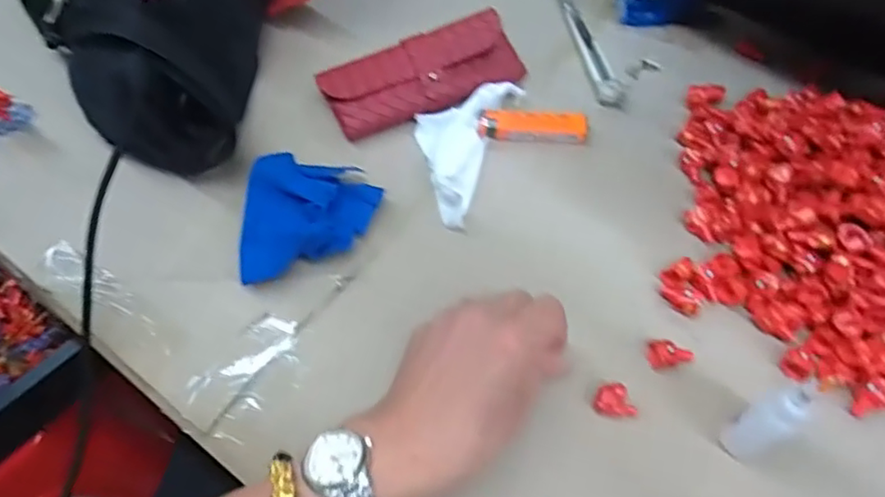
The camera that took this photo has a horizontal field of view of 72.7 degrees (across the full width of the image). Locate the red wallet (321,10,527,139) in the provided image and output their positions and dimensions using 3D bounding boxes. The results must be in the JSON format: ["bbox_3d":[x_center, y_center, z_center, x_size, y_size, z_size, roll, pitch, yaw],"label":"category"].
[{"bbox_3d":[-0.014,-0.138,0.480,0.155,0.034,0.065,-18,59,-10],"label":"red wallet"}]

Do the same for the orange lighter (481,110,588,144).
[{"bbox_3d":[0.069,-0.091,0.458,0.080,0.012,0.023,3,58,3],"label":"orange lighter"}]

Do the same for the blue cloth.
[{"bbox_3d":[-0.090,-0.022,0.414,0.087,0.024,0.099,2,58,2],"label":"blue cloth"}]

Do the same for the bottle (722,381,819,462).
[{"bbox_3d":[0.166,0.090,0.310,0.019,0.074,0.021,-25,61,-14],"label":"bottle"}]

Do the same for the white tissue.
[{"bbox_3d":[0.007,-0.078,0.449,0.064,0.015,0.133,18,60,12],"label":"white tissue"}]

